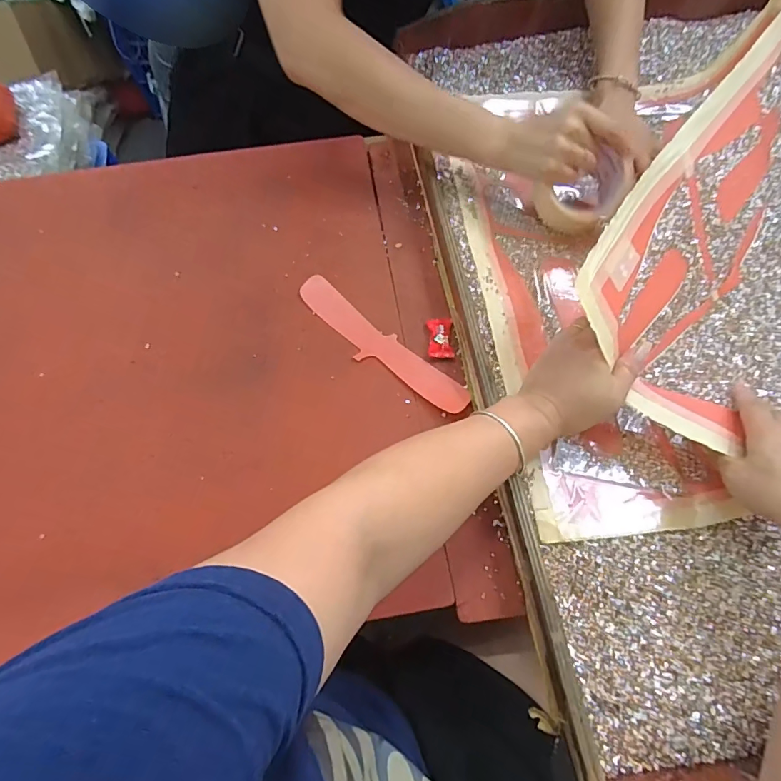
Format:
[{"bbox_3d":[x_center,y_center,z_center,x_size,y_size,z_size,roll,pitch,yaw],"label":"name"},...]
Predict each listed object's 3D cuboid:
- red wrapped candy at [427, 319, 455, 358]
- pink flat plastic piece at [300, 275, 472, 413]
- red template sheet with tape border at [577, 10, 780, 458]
[{"bbox_3d":[0.053,-0.057,0.492,0.027,0.014,0.048,0,64,3],"label":"red wrapped candy"},{"bbox_3d":[-0.015,-0.051,0.498,0.228,0.004,0.043,39,72,19],"label":"pink flat plastic piece"},{"bbox_3d":[0.302,-0.177,0.426,0.159,0.114,0.431,26,76,15],"label":"red template sheet with tape border"}]

